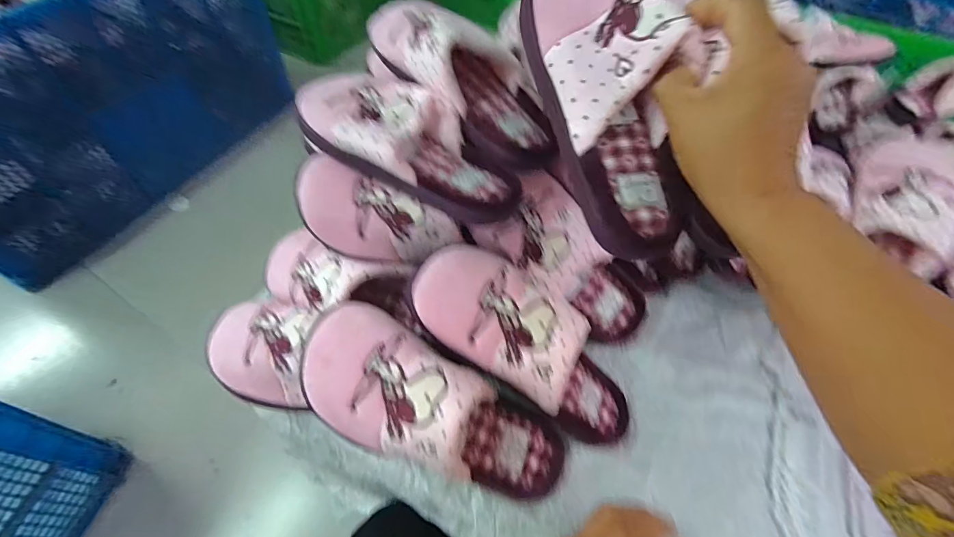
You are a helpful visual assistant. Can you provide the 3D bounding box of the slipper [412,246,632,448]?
[{"bbox_3d":[0.046,0.065,0.360,0.220,0.075,0.091,41,57,-14],"label":"slipper"}]

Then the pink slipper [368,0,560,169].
[{"bbox_3d":[-0.006,-0.191,0.399,0.227,0.070,0.104,46,63,5],"label":"pink slipper"}]

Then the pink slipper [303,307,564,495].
[{"bbox_3d":[-0.025,0.114,0.334,0.238,0.082,0.097,29,61,-13],"label":"pink slipper"}]

